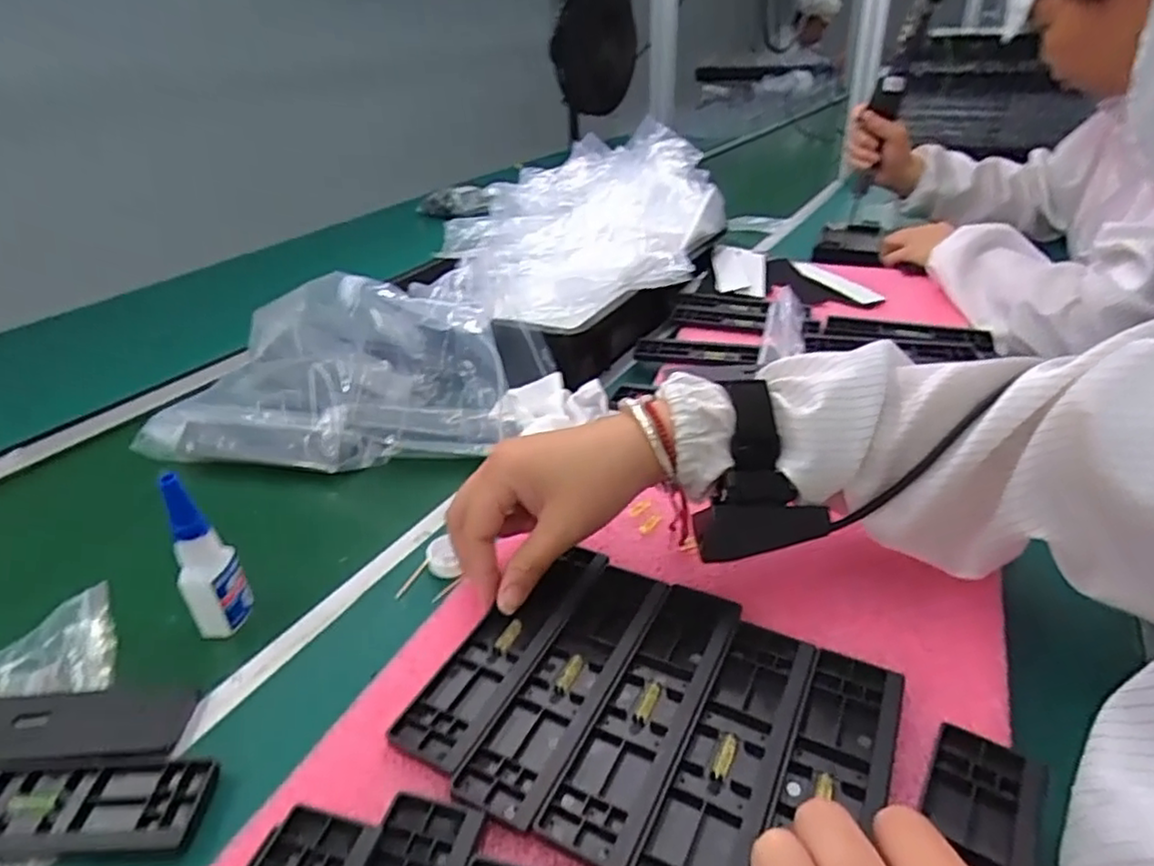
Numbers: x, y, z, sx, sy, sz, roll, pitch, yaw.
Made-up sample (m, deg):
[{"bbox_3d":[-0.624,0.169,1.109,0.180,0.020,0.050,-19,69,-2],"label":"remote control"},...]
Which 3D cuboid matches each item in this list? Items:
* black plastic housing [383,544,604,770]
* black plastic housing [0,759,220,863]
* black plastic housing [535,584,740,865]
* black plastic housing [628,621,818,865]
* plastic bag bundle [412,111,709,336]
[{"bbox_3d":[-0.033,0.112,0.368,0.043,0.007,0.156,14,36,31],"label":"black plastic housing"},{"bbox_3d":[-0.256,0.174,0.312,0.157,0.011,0.047,-5,31,-2],"label":"black plastic housing"},{"bbox_3d":[0.038,0.131,0.331,0.042,0.004,0.156,13,35,27],"label":"black plastic housing"},{"bbox_3d":[0.070,0.147,0.305,0.045,0.007,0.157,13,35,26],"label":"black plastic housing"},{"bbox_3d":[-0.012,-0.258,0.805,0.291,0.105,0.421,5,32,15],"label":"plastic bag bundle"}]

